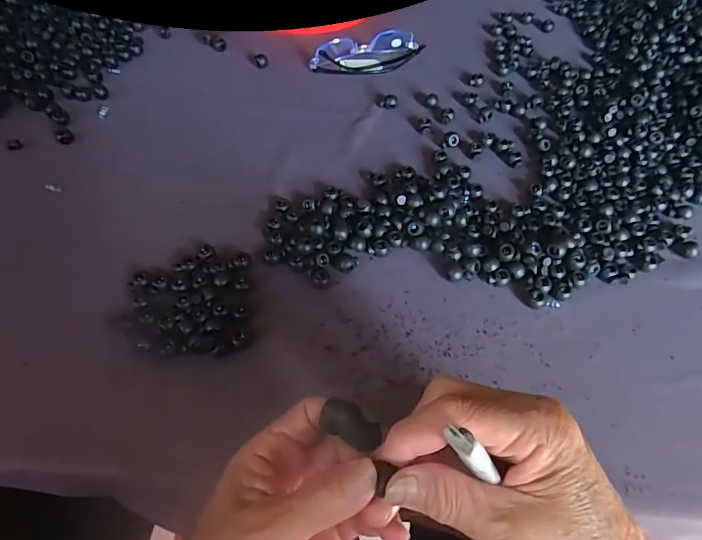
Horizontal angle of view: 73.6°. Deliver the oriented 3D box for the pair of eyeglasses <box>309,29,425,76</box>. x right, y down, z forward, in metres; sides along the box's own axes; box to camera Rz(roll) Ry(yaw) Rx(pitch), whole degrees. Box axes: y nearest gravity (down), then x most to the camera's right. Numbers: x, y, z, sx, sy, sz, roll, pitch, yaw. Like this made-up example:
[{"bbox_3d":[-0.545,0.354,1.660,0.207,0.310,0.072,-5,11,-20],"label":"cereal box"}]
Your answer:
[{"bbox_3d":[0.019,-0.252,0.541,0.127,0.028,0.043,-18,61,-14],"label":"pair of eyeglasses"}]

